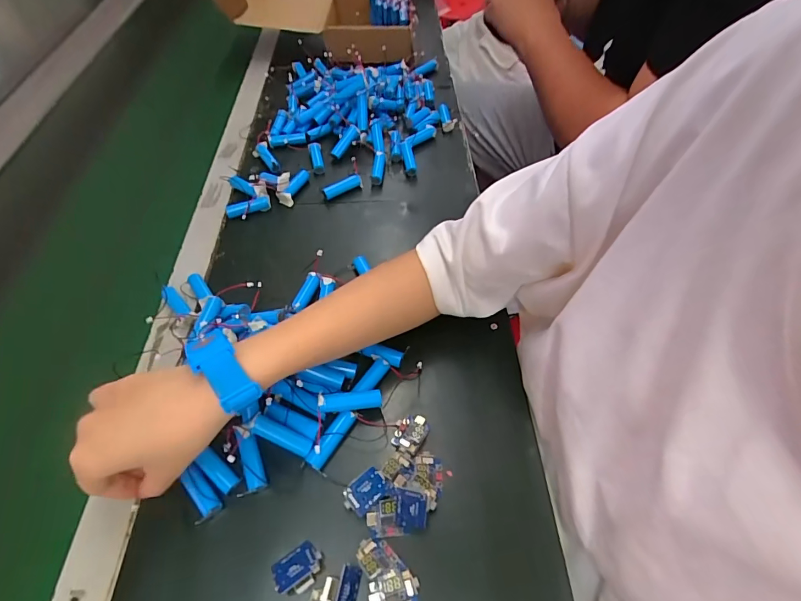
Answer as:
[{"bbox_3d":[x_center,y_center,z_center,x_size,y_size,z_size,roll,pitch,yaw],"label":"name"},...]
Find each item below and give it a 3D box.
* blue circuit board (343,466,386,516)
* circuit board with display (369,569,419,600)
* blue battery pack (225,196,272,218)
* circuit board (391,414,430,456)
[{"bbox_3d":[-0.026,0.141,0.314,0.032,0.004,0.022,-38,77,-20],"label":"blue circuit board"},{"bbox_3d":[-0.004,0.191,0.278,0.033,0.011,0.023,-15,55,-11],"label":"circuit board with display"},{"bbox_3d":[-0.181,-0.109,0.508,0.051,0.017,0.017,-13,55,-9],"label":"blue battery pack"},{"bbox_3d":[0.009,0.106,0.343,0.024,0.011,0.032,22,57,16],"label":"circuit board"}]

